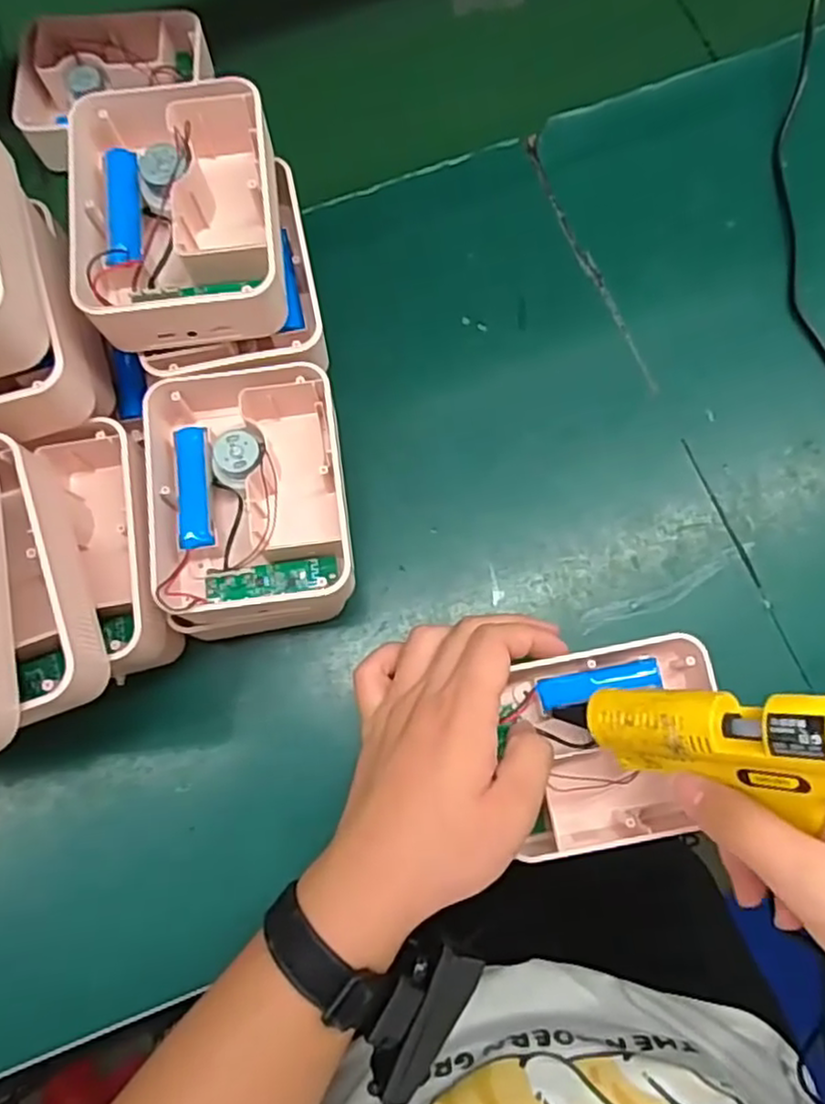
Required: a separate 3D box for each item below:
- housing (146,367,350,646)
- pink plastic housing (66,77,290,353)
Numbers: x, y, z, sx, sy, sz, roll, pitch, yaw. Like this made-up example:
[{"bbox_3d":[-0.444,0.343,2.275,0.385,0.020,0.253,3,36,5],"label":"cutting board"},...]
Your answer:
[{"bbox_3d":[-0.084,-0.027,0.372,0.100,0.049,0.134,-6,77,0],"label":"housing"},{"bbox_3d":[-0.118,-0.176,0.362,0.102,0.046,0.134,-9,77,0],"label":"pink plastic housing"}]

